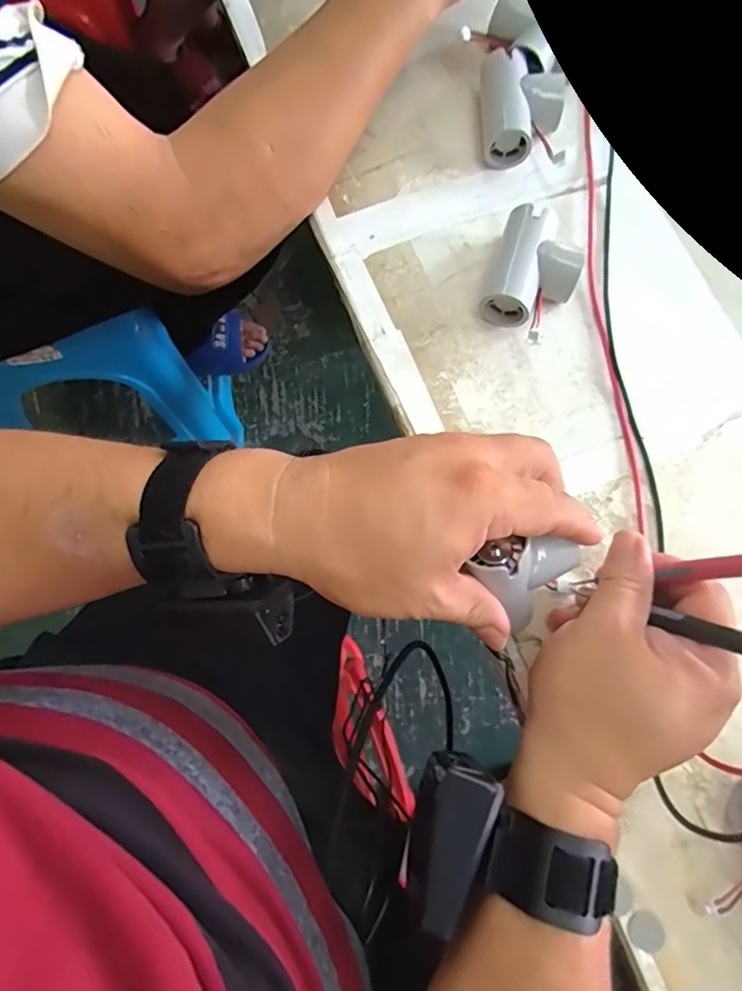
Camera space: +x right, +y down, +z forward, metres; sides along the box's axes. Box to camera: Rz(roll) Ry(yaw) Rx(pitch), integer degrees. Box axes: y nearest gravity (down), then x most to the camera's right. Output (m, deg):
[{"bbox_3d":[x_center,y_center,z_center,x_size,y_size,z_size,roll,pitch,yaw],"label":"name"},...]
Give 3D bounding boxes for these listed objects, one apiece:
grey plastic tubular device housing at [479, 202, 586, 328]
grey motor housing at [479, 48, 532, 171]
[{"bbox_3d":[0.108,-0.149,0.367,0.053,0.033,0.072,18,76,4],"label":"grey plastic tubular device housing"},{"bbox_3d":[0.095,-0.282,0.399,0.031,0.032,0.076,-3,76,-2],"label":"grey motor housing"}]

